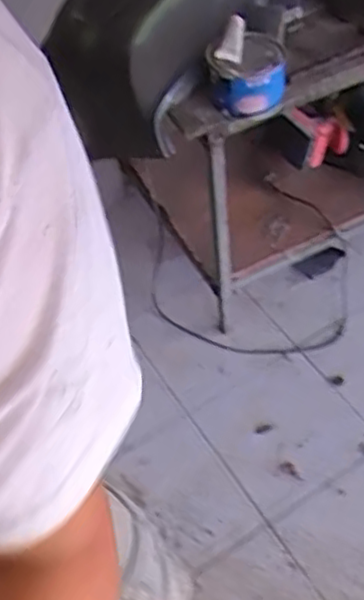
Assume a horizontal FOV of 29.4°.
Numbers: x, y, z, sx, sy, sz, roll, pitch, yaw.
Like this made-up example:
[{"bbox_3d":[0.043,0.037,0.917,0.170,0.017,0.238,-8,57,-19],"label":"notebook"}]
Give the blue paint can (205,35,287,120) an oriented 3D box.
[{"bbox_3d":[0.105,-0.370,1.154,0.112,0.093,0.106,-4,52,5],"label":"blue paint can"}]

